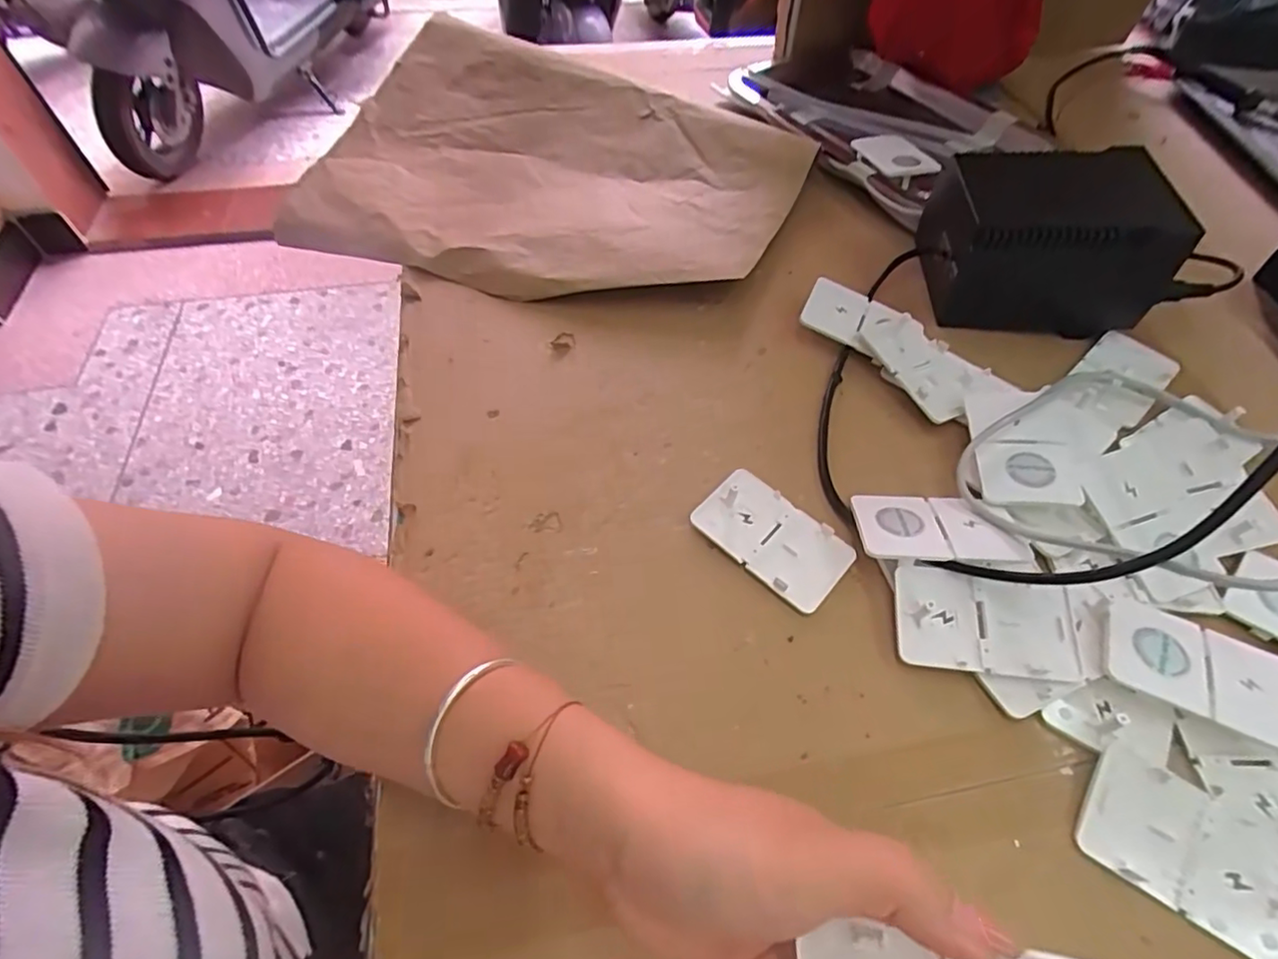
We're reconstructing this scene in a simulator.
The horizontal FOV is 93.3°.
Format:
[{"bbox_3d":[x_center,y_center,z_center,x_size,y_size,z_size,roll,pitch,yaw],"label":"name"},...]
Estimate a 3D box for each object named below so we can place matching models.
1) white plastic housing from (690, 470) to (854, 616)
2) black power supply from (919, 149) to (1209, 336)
[{"bbox_3d":[0.077,0.033,0.349,0.085,0.009,0.051,37,62,22],"label":"white plastic housing"},{"bbox_3d":[0.295,-0.183,0.449,0.140,0.090,0.113,3,55,1],"label":"black power supply"}]

